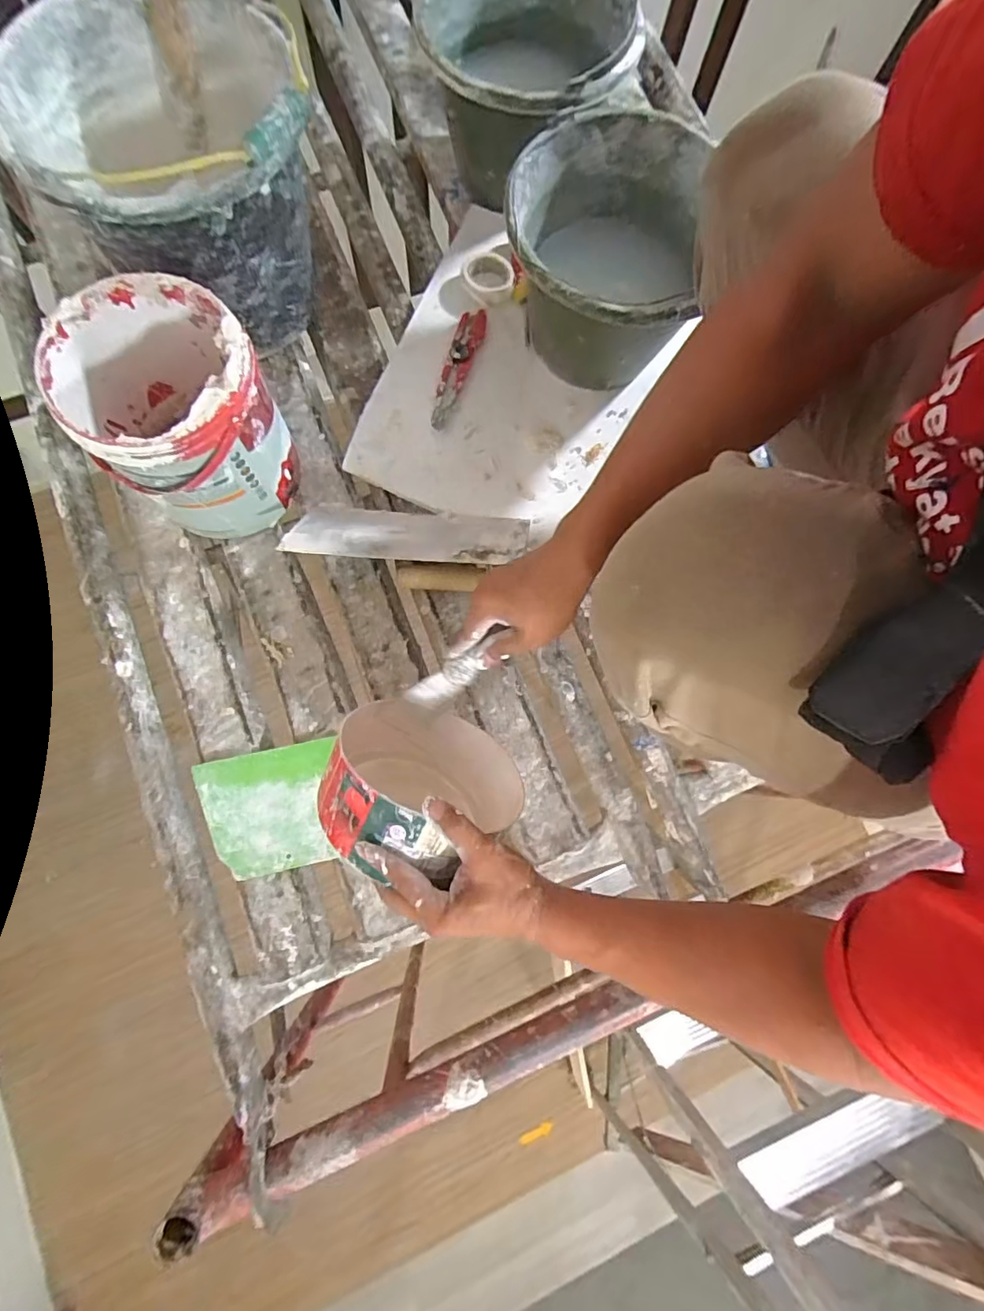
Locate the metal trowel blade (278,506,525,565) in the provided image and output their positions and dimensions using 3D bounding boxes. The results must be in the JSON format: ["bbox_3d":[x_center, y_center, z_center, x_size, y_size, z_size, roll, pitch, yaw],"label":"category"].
[{"bbox_3d":[-0.093,-0.137,0.613,0.262,0.007,0.112,4,39,3],"label":"metal trowel blade"}]

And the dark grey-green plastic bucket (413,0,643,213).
[{"bbox_3d":[0.044,-0.688,0.660,0.235,0.157,0.216,1,78,-4],"label":"dark grey-green plastic bucket"}]

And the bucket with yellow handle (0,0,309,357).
[{"bbox_3d":[-0.309,-0.488,0.578,0.252,0.236,0.245,1,78,-4],"label":"bucket with yellow handle"}]

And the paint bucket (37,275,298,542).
[{"bbox_3d":[-0.312,-0.245,0.566,0.170,0.191,0.174,1,78,-4],"label":"paint bucket"}]

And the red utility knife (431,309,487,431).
[{"bbox_3d":[-0.041,-0.363,0.679,0.032,0.013,0.176,15,78,0],"label":"red utility knife"}]

